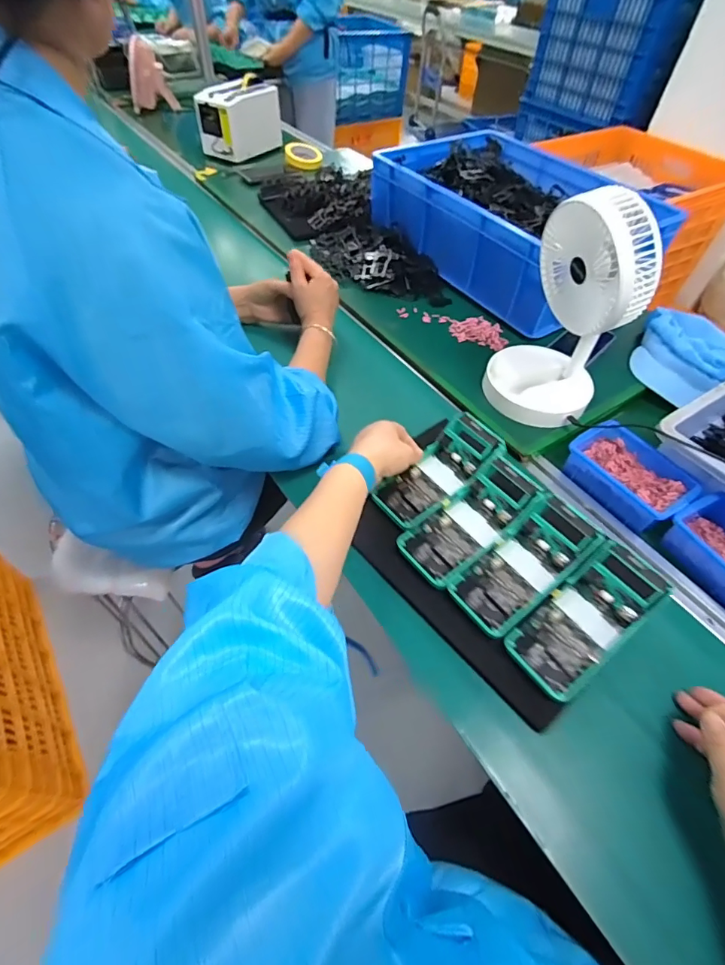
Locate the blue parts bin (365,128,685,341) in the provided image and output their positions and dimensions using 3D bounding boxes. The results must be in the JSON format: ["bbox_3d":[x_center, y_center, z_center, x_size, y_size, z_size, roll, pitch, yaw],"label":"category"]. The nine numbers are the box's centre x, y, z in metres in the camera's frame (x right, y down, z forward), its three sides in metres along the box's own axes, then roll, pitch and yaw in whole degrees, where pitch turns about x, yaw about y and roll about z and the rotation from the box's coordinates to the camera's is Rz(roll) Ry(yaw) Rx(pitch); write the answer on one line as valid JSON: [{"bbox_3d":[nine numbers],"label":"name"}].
[{"bbox_3d":[0.308,-0.536,0.940,0.355,0.168,0.532,-31,60,-24],"label":"blue parts bin"}]

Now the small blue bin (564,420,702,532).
[{"bbox_3d":[0.363,-0.011,0.615,0.100,0.046,0.152,-25,58,-21],"label":"small blue bin"}]

